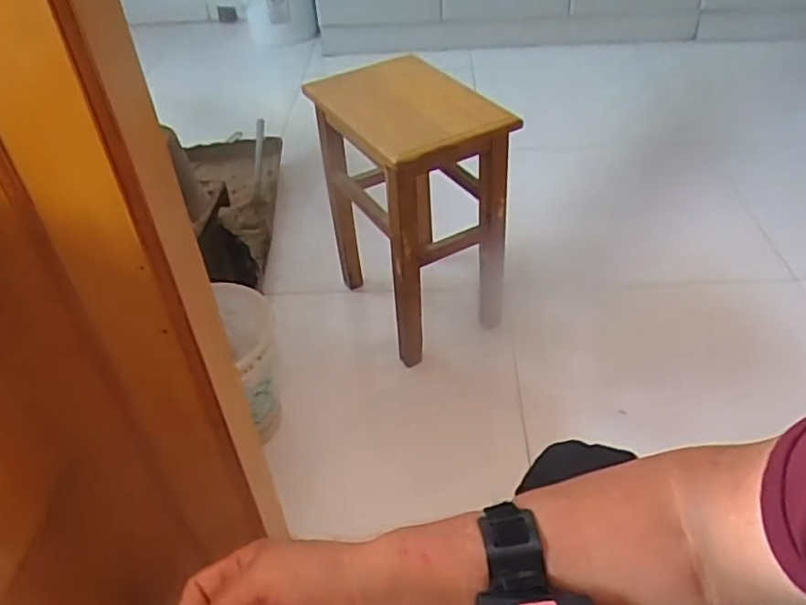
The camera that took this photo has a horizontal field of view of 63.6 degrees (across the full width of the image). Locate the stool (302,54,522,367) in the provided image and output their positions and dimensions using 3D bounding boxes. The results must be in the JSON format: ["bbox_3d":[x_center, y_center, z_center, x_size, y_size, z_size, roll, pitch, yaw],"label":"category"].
[{"bbox_3d":[0.017,-0.171,1.212,0.234,0.455,0.310,-27,45,-23],"label":"stool"}]

